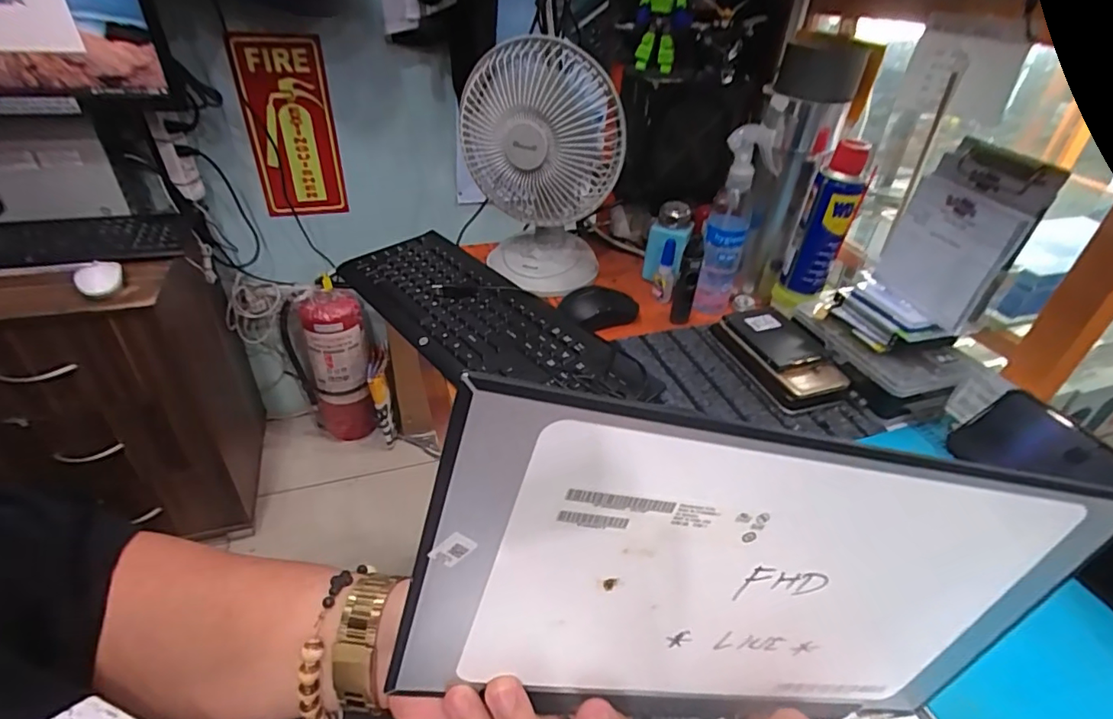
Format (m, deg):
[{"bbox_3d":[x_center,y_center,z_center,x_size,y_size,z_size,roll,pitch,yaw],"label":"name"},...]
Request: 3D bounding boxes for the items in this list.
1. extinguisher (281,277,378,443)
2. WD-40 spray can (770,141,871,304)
[{"bbox_3d":[-0.579,0.017,1.412,0.179,0.445,0.217,-15,41,-25],"label":"extinguisher"},{"bbox_3d":[0.286,-0.141,0.591,0.053,0.176,0.044,23,40,22],"label":"WD-40 spray can"}]

